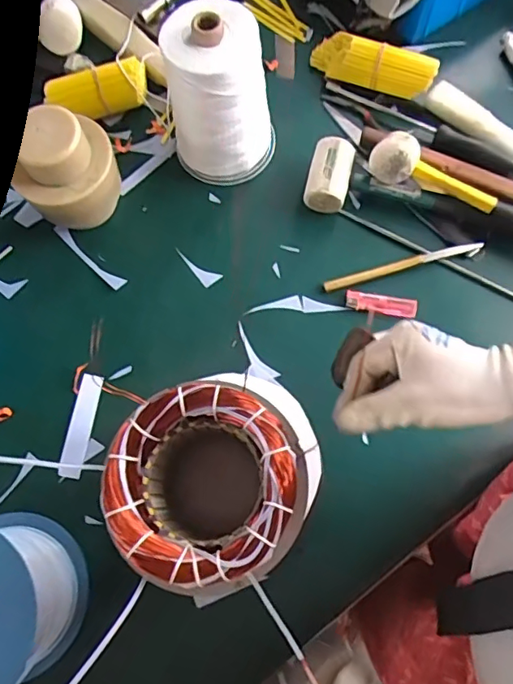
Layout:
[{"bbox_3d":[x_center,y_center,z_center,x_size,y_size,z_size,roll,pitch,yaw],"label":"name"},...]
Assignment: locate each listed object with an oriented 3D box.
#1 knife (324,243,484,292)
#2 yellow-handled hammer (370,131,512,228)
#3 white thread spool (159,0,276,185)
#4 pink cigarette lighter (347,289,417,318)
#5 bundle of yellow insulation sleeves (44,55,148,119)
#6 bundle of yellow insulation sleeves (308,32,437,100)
[{"bbox_3d":[0.167,-0.088,0.608,0.183,0.014,0.015,-16,74,-3],"label":"knife"},{"bbox_3d":[0.262,-0.156,0.599,0.284,0.066,0.062,28,77,9],"label":"yellow-handled hammer"},{"bbox_3d":[-0.041,-0.264,0.588,0.114,0.166,0.101,-5,74,0],"label":"white thread spool"},{"bbox_3d":[0.140,-0.044,0.598,0.077,0.006,0.023,9,74,4],"label":"pink cigarette lighter"},{"bbox_3d":[-0.197,-0.315,0.670,0.123,0.045,0.043,-19,74,-4],"label":"bundle of yellow insulation sleeves"},{"bbox_3d":[0.145,-0.352,0.672,0.160,0.045,0.049,23,76,8],"label":"bundle of yellow insulation sleeves"}]

